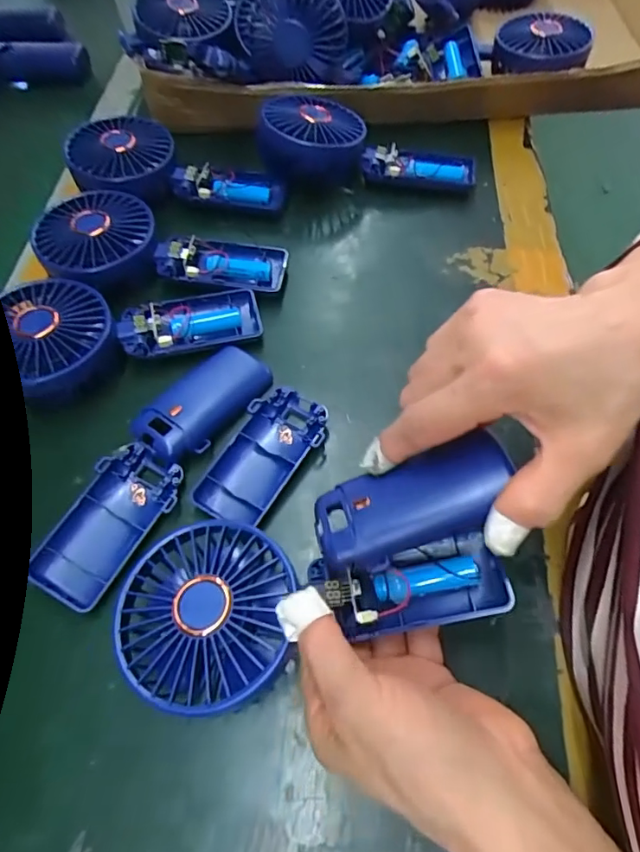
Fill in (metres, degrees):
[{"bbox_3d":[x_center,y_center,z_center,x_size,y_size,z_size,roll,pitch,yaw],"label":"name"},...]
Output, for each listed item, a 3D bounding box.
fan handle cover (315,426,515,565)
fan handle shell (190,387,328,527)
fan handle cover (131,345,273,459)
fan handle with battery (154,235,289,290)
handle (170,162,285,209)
[{"bbox_3d":[0.040,0.033,0.230,0.089,0.011,0.041,-25,63,10],"label":"fan handle cover"},{"bbox_3d":[-0.033,0.018,0.315,0.047,0.015,0.089,25,66,18],"label":"fan handle shell"},{"bbox_3d":[-0.073,-0.017,0.329,0.044,0.015,0.089,35,69,22],"label":"fan handle cover"},{"bbox_3d":[-0.074,-0.125,0.390,0.096,0.016,0.043,5,61,8],"label":"fan handle with battery"},{"bbox_3d":[-0.078,-0.203,0.439,0.095,0.020,0.038,6,61,8],"label":"handle"}]

